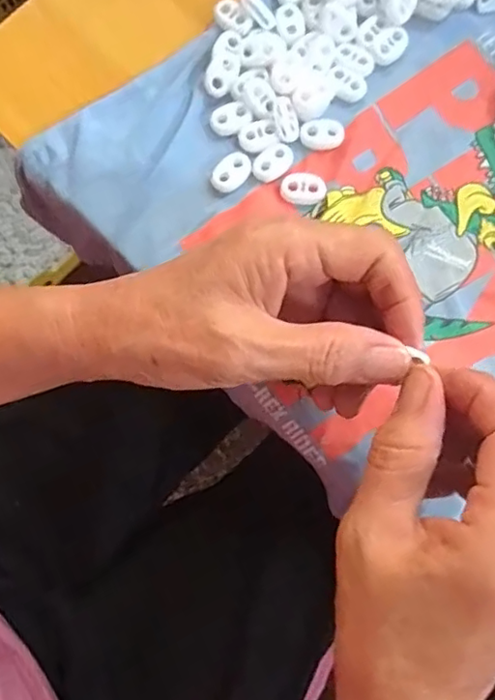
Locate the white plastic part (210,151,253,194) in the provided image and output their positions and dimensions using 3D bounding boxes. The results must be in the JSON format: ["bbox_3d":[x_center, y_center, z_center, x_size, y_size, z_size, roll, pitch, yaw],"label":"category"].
[{"bbox_3d":[-0.008,-0.091,0.296,0.016,0.005,0.022,38,83,7],"label":"white plastic part"}]

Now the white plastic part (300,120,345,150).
[{"bbox_3d":[0.039,-0.111,0.297,0.022,0.004,0.014,-9,80,0],"label":"white plastic part"}]

